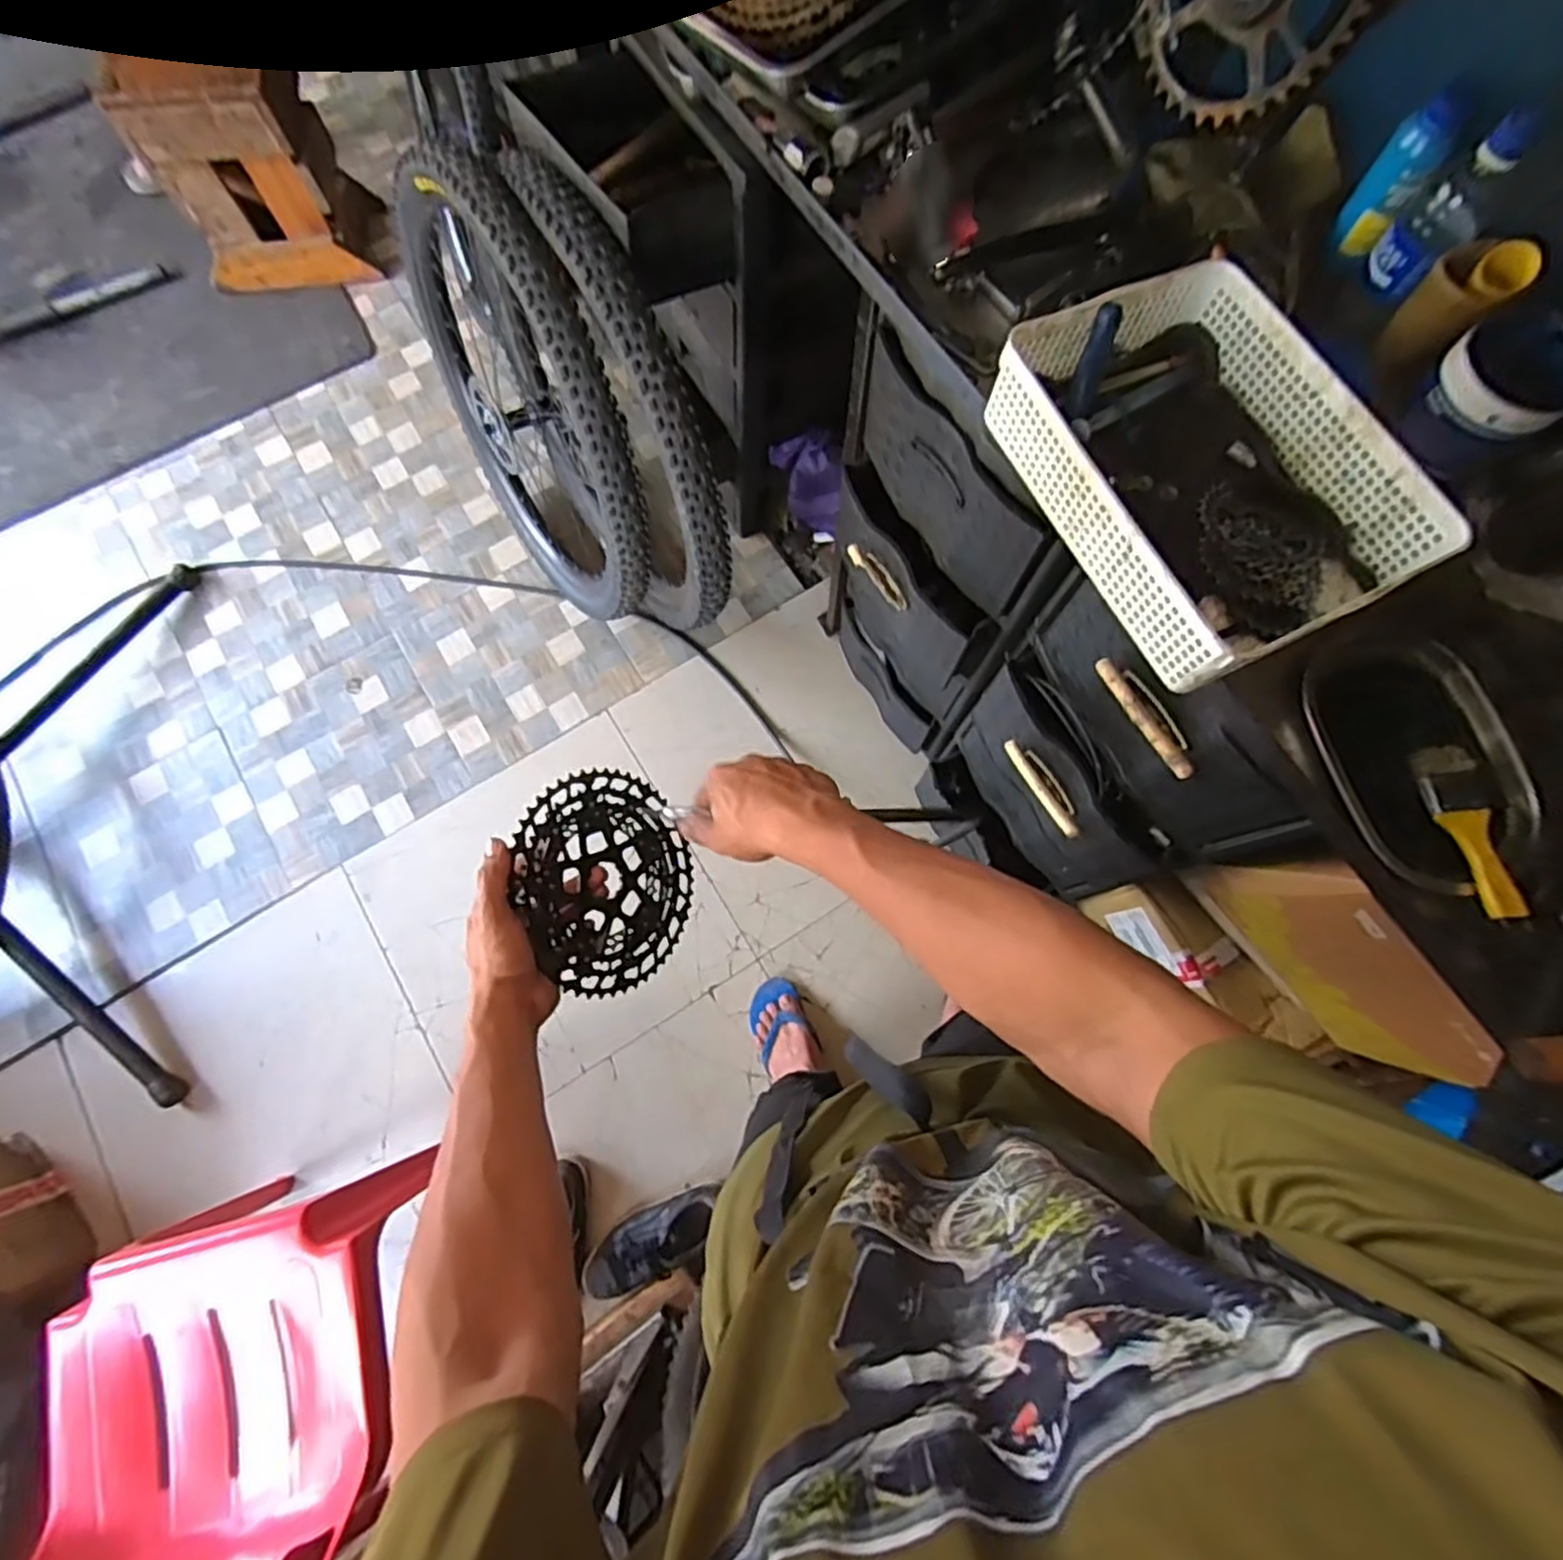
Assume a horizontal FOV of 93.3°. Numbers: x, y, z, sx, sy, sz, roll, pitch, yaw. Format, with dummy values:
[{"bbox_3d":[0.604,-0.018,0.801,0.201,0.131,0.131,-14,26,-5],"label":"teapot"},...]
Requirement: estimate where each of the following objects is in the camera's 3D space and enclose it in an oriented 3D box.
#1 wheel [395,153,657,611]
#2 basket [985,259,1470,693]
[{"bbox_3d":[-0.435,-0.611,1.246,0.078,0.698,0.661,-33,63,-22],"label":"wheel"},{"bbox_3d":[0.356,-0.266,0.625,0.244,0.082,0.328,-26,77,-6],"label":"basket"}]

